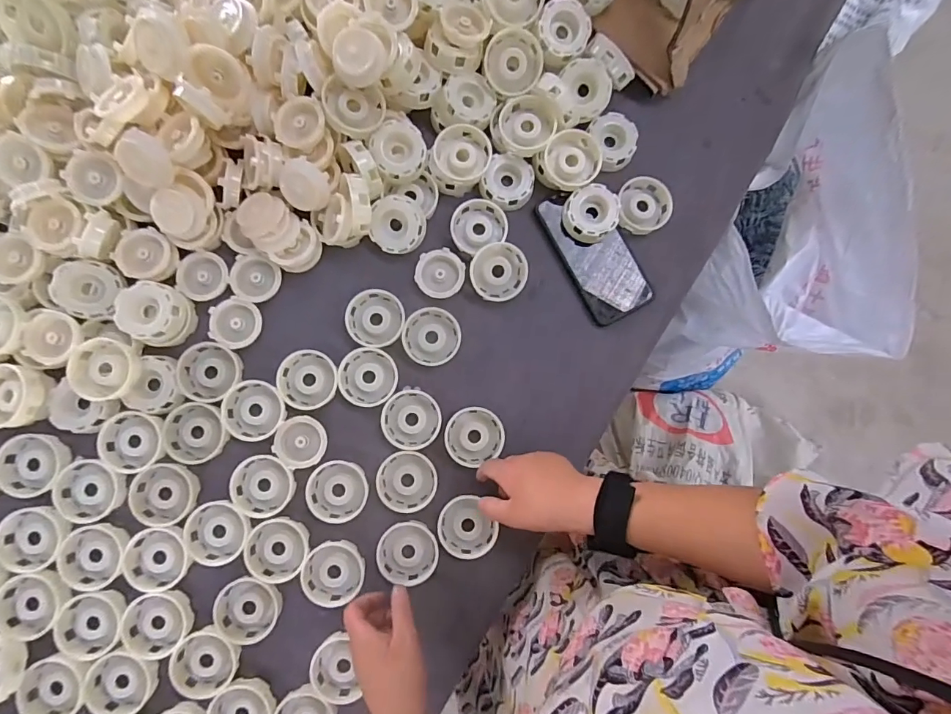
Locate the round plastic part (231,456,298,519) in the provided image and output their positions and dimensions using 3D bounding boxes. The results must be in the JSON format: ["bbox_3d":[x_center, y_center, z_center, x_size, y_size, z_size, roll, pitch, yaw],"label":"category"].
[{"bbox_3d":[-0.224,0.137,0.477,0.062,0.010,0.063,5,84,-1],"label":"round plastic part"}]

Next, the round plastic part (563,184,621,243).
[{"bbox_3d":[0.128,-0.158,0.504,0.059,0.034,0.059,-41,87,-5],"label":"round plastic part"}]

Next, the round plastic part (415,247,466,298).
[{"bbox_3d":[-0.039,-0.092,0.501,0.051,0.008,0.054,0,84,-2],"label":"round plastic part"}]

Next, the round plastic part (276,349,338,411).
[{"bbox_3d":[-0.179,0.025,0.488,0.062,0.014,0.063,0,84,-2],"label":"round plastic part"}]

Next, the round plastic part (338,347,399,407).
[{"bbox_3d":[-0.116,0.022,0.494,0.061,0.018,0.062,1,84,-2],"label":"round plastic part"}]

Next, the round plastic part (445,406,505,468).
[{"bbox_3d":[-0.002,0.084,0.481,0.060,0.012,0.059,0,83,0],"label":"round plastic part"}]

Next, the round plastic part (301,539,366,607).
[{"bbox_3d":[-0.145,0.223,0.464,0.060,0.013,0.063,0,83,0],"label":"round plastic part"}]

